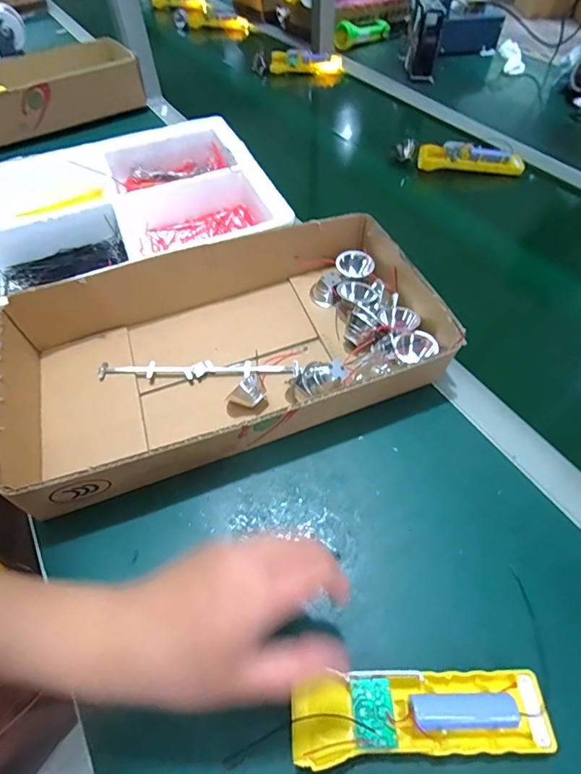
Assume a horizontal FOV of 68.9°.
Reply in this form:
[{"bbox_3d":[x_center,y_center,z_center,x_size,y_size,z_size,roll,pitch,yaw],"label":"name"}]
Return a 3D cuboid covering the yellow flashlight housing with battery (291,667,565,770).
[{"bbox_3d":[0.084,0.213,0.276,0.163,0.032,0.044,-4,56,1],"label":"yellow flashlight housing with battery"}]

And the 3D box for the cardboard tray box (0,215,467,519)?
[{"bbox_3d":[-0.066,-0.046,0.443,0.416,0.075,0.228,-19,57,-9],"label":"cardboard tray box"}]

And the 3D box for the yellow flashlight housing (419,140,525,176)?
[{"bbox_3d":[0.295,-0.375,0.694,0.162,0.031,0.041,7,57,8],"label":"yellow flashlight housing"}]

